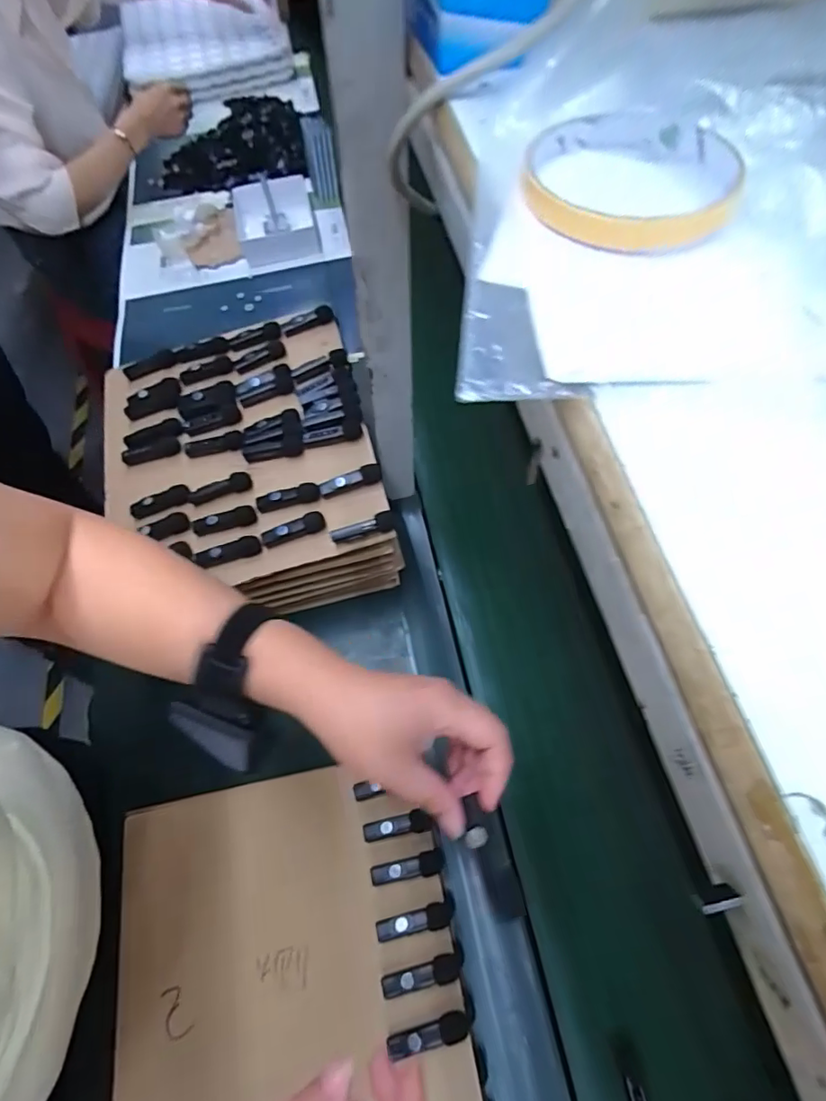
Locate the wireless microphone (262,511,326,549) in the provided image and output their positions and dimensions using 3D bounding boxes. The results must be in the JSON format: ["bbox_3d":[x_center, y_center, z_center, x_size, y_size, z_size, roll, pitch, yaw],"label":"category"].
[{"bbox_3d":[-0.119,-0.020,0.523,0.063,0.018,0.014,-19,64,-9],"label":"wireless microphone"}]

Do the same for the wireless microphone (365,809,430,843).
[{"bbox_3d":[-0.016,0.255,0.485,0.059,0.011,0.018,-10,63,-5],"label":"wireless microphone"}]

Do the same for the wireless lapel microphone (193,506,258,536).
[{"bbox_3d":[-0.193,-0.030,0.537,0.066,0.014,0.015,-11,63,-5],"label":"wireless lapel microphone"}]

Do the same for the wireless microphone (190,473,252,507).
[{"bbox_3d":[-0.205,-0.065,0.558,0.066,0.021,0.015,-12,64,-6],"label":"wireless microphone"}]

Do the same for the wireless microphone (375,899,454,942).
[{"bbox_3d":[0.003,0.319,0.453,0.069,0.011,0.019,-11,63,-5],"label":"wireless microphone"}]

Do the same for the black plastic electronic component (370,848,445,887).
[{"bbox_3d":[-0.005,0.284,0.470,0.066,0.010,0.019,-11,63,-5],"label":"black plastic electronic component"}]

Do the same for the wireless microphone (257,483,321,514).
[{"bbox_3d":[-0.128,-0.053,0.542,0.065,0.020,0.017,-8,63,-4],"label":"wireless microphone"}]

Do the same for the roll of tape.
[{"bbox_3d":[0.085,-0.147,0.208,0.080,0.015,0.098,23,66,12],"label":"roll of tape"}]

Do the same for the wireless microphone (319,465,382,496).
[{"bbox_3d":[-0.064,-0.071,0.543,0.064,0.021,0.013,-16,64,-7],"label":"wireless microphone"}]

